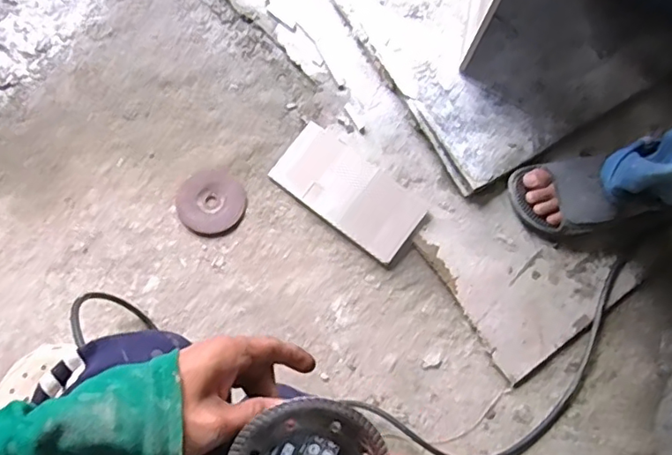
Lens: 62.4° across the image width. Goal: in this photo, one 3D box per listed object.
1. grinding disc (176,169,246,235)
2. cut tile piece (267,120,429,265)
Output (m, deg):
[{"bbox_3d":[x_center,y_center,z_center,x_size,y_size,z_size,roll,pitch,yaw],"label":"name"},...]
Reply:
[{"bbox_3d":[-0.184,-0.038,0.815,0.094,0.004,0.094,1,73,-2],"label":"grinding disc"},{"bbox_3d":[0.017,-0.053,0.818,0.221,0.011,0.106,37,90,10],"label":"cut tile piece"}]

